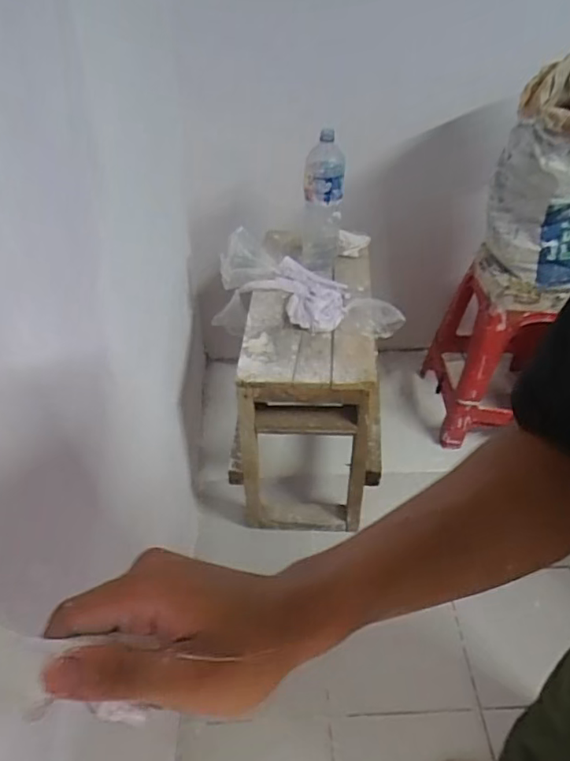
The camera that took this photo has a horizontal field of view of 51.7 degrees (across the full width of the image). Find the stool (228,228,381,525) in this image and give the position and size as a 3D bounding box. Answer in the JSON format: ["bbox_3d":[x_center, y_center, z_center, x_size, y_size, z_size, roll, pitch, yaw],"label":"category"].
[{"bbox_3d":[0.072,0.020,1.419,0.311,0.518,0.494,5,42,4],"label":"stool"}]

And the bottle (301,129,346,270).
[{"bbox_3d":[0.084,-0.406,1.327,0.089,0.311,0.102,3,42,2],"label":"bottle"}]

